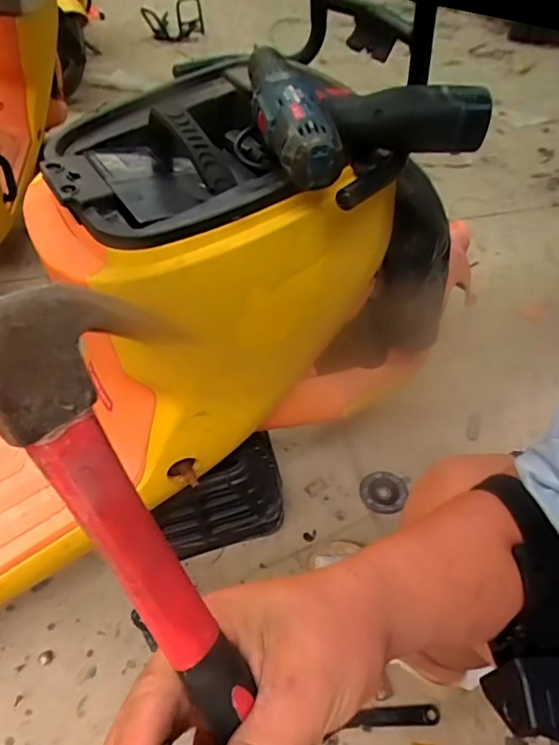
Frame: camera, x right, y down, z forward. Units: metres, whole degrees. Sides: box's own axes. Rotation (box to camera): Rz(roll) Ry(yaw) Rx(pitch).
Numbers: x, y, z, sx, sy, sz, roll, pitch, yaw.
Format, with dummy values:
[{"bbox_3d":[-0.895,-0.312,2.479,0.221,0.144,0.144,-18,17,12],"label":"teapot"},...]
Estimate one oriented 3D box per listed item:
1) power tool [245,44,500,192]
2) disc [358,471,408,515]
[{"bbox_3d":[0.064,-0.232,0.452,0.194,0.064,0.141,-24,51,-22],"label":"power tool"},{"bbox_3d":[0.206,0.234,1.000,0.089,0.015,0.091,0,46,0],"label":"disc"}]

